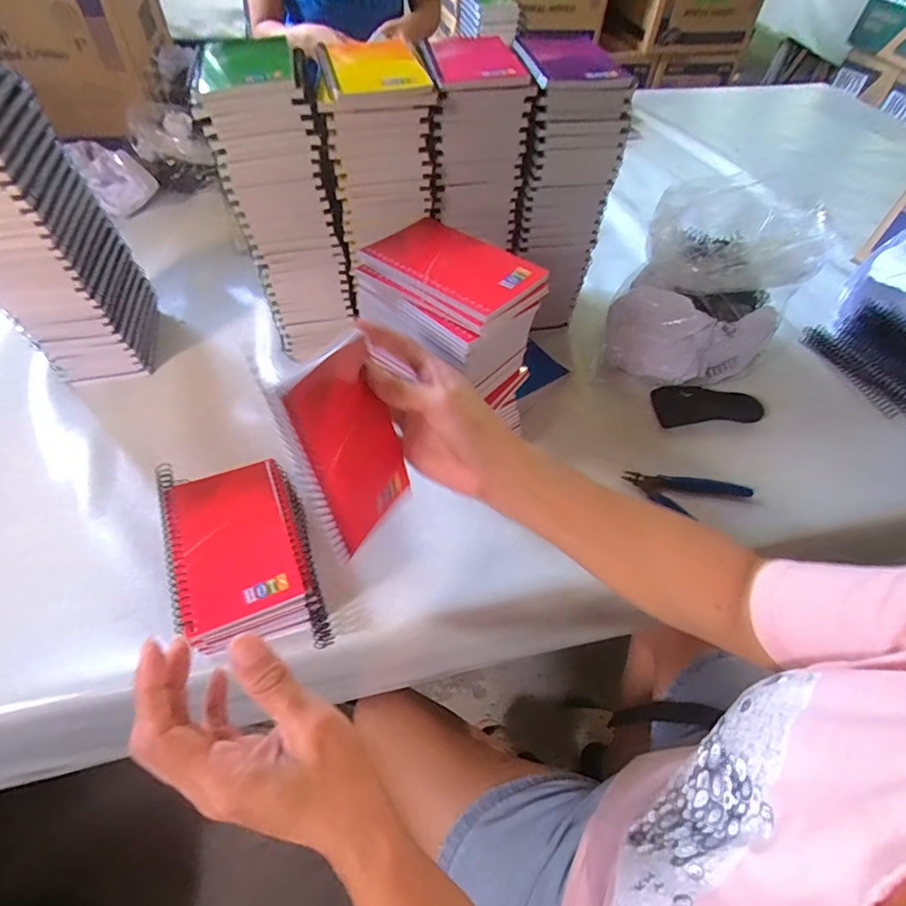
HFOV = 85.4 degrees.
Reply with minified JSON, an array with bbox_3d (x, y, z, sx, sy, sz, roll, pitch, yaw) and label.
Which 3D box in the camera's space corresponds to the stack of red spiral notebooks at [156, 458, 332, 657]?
[{"bbox_3d":[-0.166,0.085,0.402,0.099,0.080,0.169,-17,56,-14],"label":"stack of red spiral notebooks"}]

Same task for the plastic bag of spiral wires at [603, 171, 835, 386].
[{"bbox_3d":[0.288,-0.175,0.568,0.173,0.152,0.152,26,56,16],"label":"plastic bag of spiral wires"}]

